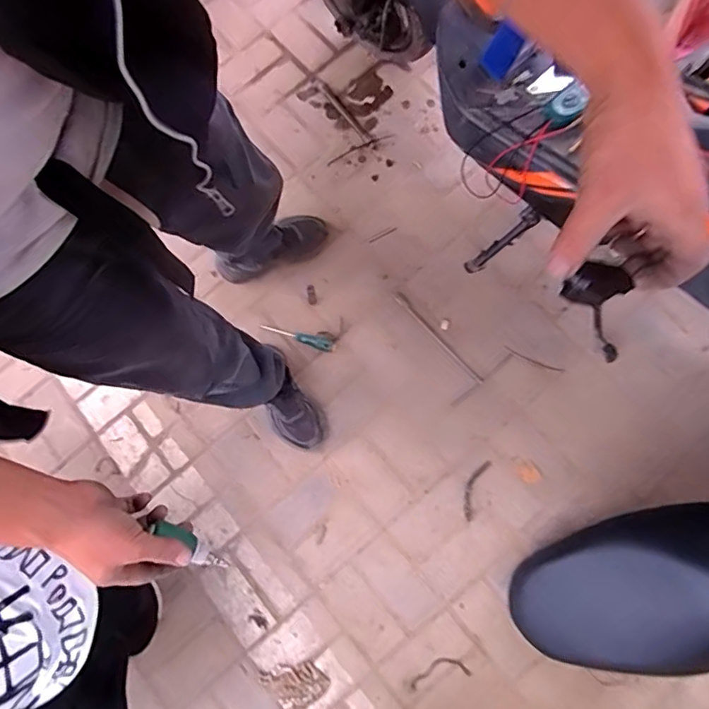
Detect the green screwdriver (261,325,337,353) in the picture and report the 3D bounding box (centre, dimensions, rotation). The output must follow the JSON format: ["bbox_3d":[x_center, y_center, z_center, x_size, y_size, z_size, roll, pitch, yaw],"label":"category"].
[{"bbox_3d":[-0.134,-0.046,1.263,0.191,0.022,0.031,20,81,9],"label":"green screwdriver"}]

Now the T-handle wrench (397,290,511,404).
[{"bbox_3d":[0.207,-0.046,1.236,0.172,0.014,0.289,-39,78,-3],"label":"T-handle wrench"}]

